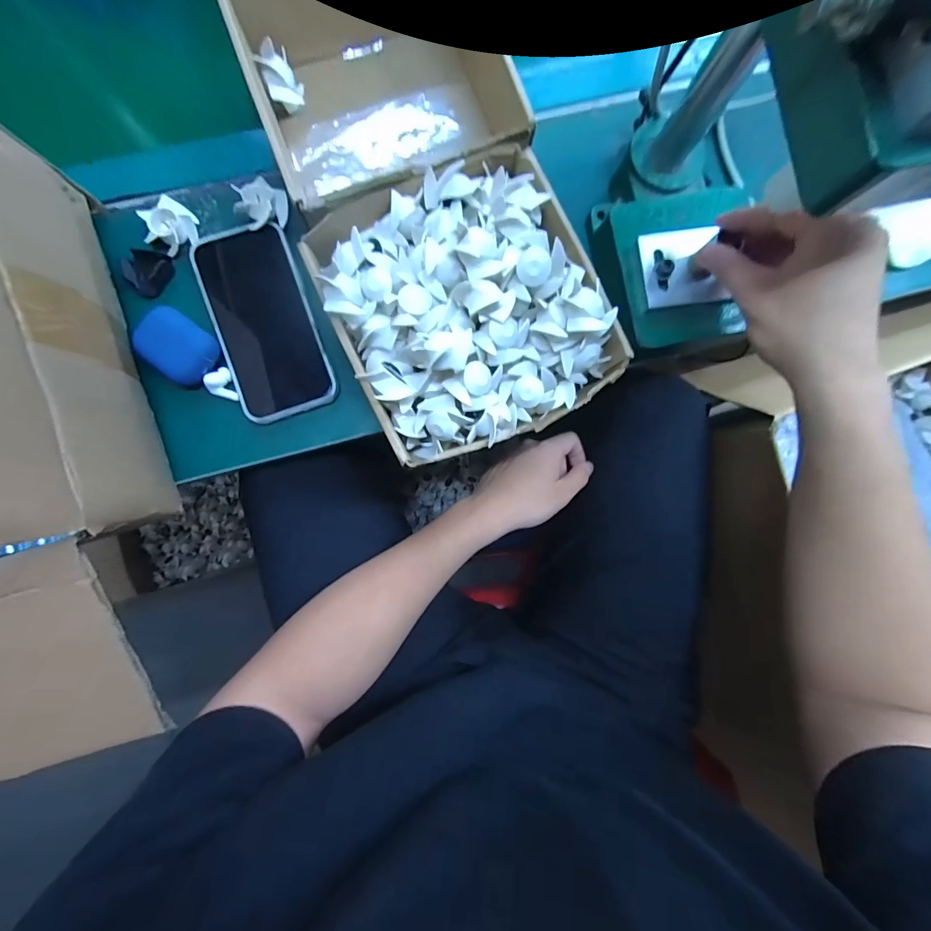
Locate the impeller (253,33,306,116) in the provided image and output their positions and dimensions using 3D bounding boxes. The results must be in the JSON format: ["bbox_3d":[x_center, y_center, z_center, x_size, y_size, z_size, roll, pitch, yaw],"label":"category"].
[{"bbox_3d":[-0.165,-0.347,0.365,0.028,0.044,0.039,-18,87,-4],"label":"impeller"}]

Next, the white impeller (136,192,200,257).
[{"bbox_3d":[-0.260,-0.211,0.362,0.042,0.017,0.042,0,86,-3],"label":"white impeller"}]

